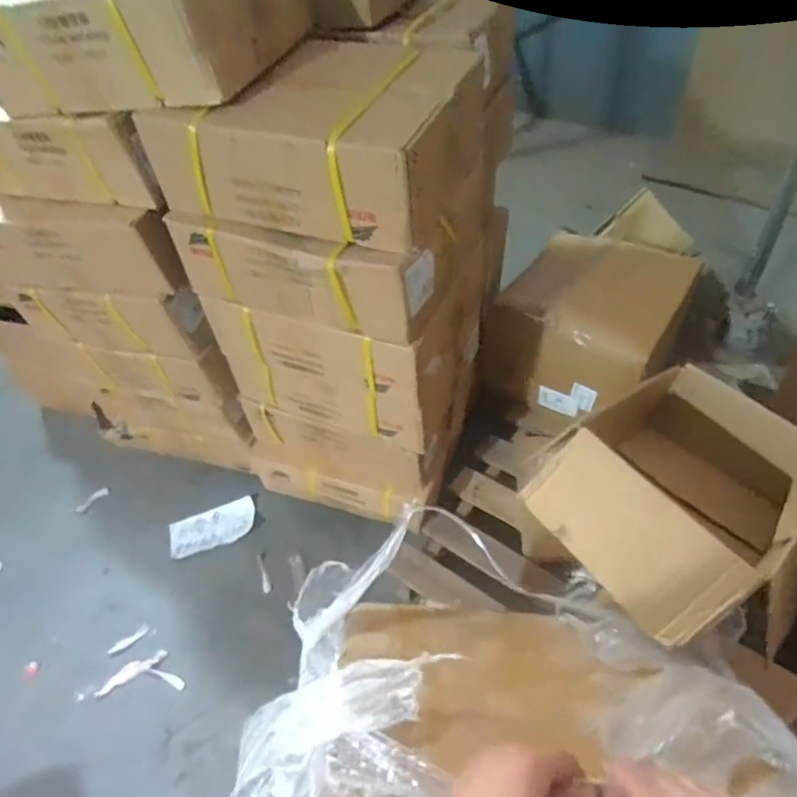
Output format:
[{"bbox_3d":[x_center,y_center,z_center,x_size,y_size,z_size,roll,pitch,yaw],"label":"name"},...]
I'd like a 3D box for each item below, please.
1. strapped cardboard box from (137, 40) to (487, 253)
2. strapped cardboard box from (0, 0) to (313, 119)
[{"bbox_3d":[-0.123,-0.443,0.973,0.464,0.162,0.359,15,52,19],"label":"strapped cardboard box"},{"bbox_3d":[-0.418,-0.618,0.961,0.474,0.170,0.320,12,51,17],"label":"strapped cardboard box"}]

